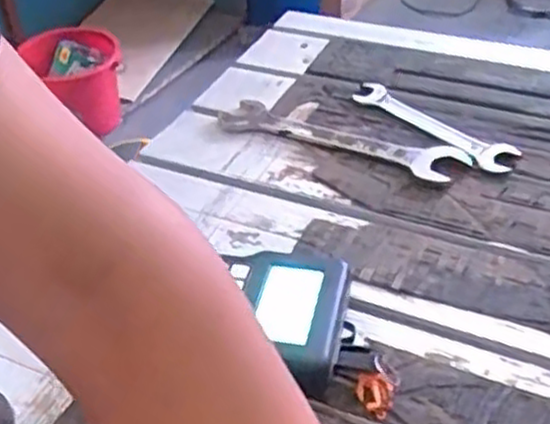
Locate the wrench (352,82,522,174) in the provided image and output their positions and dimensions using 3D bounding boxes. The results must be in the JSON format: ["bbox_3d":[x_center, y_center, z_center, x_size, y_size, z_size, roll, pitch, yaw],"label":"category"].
[{"bbox_3d":[0.151,-0.086,0.735,0.036,0.010,0.195,-30,45,-28],"label":"wrench"}]

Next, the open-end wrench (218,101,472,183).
[{"bbox_3d":[0.057,-0.072,0.732,0.249,0.013,0.045,17,44,24],"label":"open-end wrench"}]

